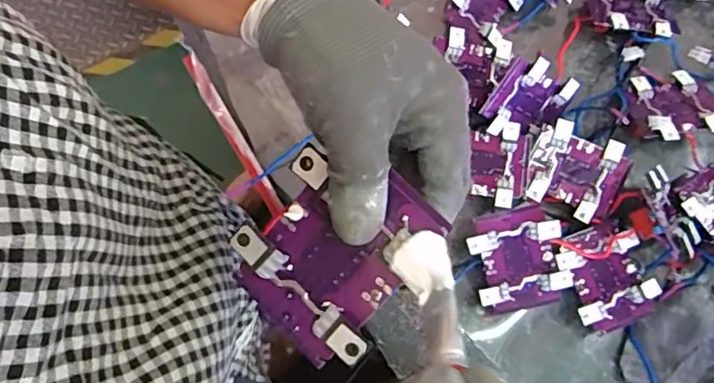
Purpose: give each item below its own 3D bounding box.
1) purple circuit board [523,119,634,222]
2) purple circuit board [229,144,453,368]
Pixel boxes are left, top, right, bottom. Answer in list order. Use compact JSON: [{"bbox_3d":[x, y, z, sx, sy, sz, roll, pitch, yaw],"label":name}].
[{"bbox_3d":[0.222,-0.020,0.585,0.091,0.013,0.084,24,91,5],"label":"purple circuit board"},{"bbox_3d":[-0.015,0.030,0.273,0.077,0.011,0.097,37,106,12],"label":"purple circuit board"}]

